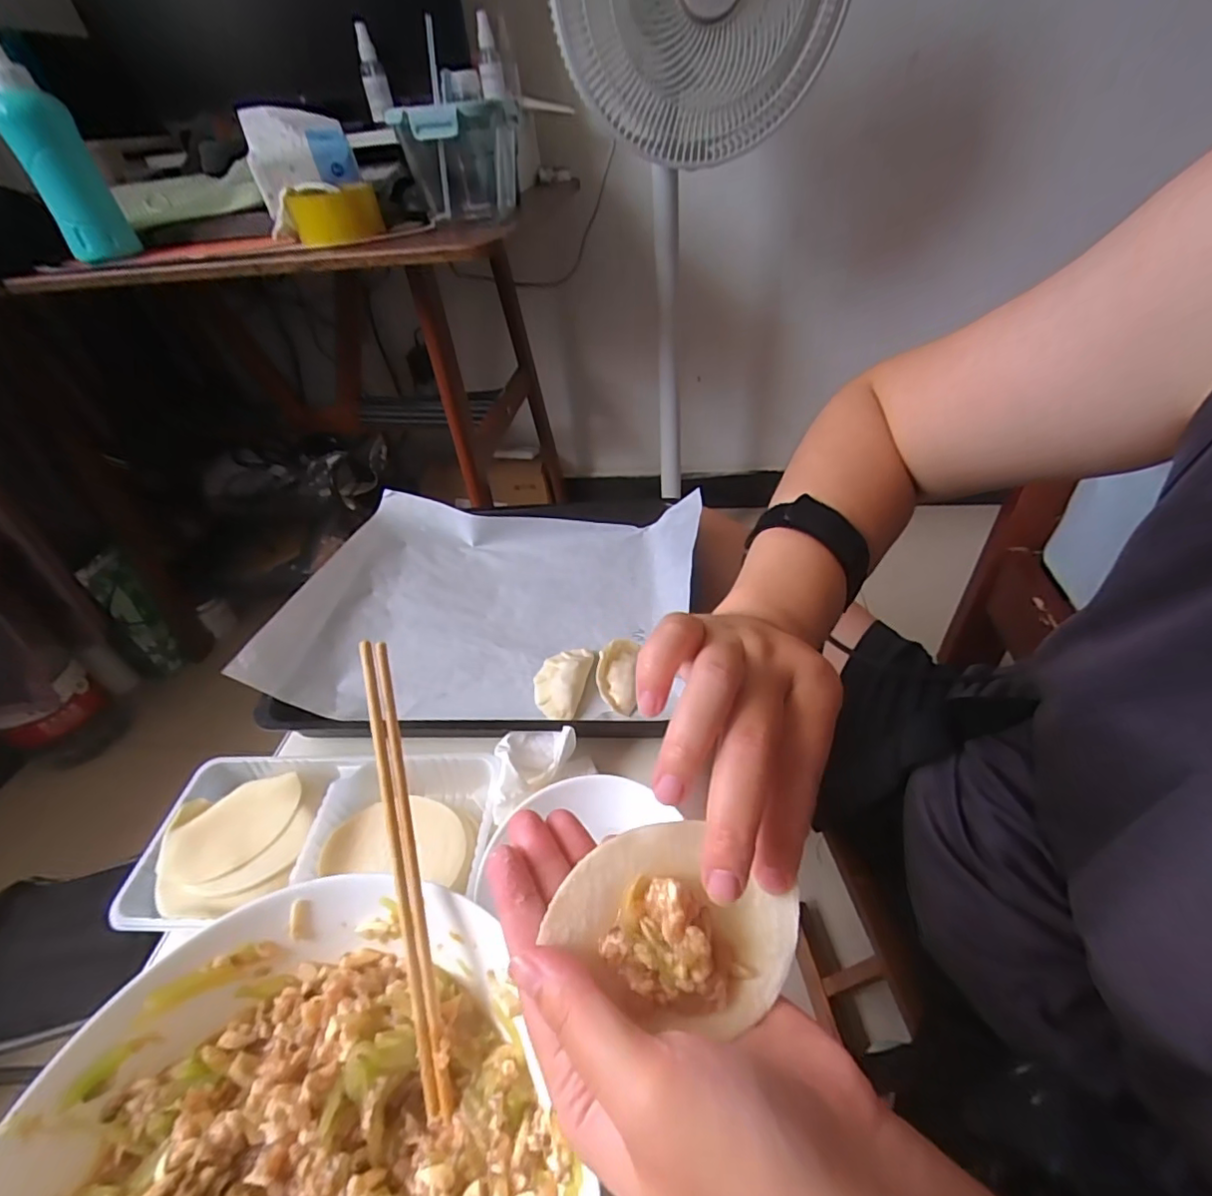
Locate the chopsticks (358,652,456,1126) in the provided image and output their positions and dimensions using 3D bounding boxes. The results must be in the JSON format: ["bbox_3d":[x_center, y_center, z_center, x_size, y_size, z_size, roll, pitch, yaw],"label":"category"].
[{"bbox_3d":[-0.088,0.115,0.248,0.011,0.006,0.193,-11,81,-5],"label":"chopsticks"}]

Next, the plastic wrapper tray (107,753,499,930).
[{"bbox_3d":[-0.165,0.143,0.342,0.197,0.032,0.098,-4,41,3],"label":"plastic wrapper tray"}]

